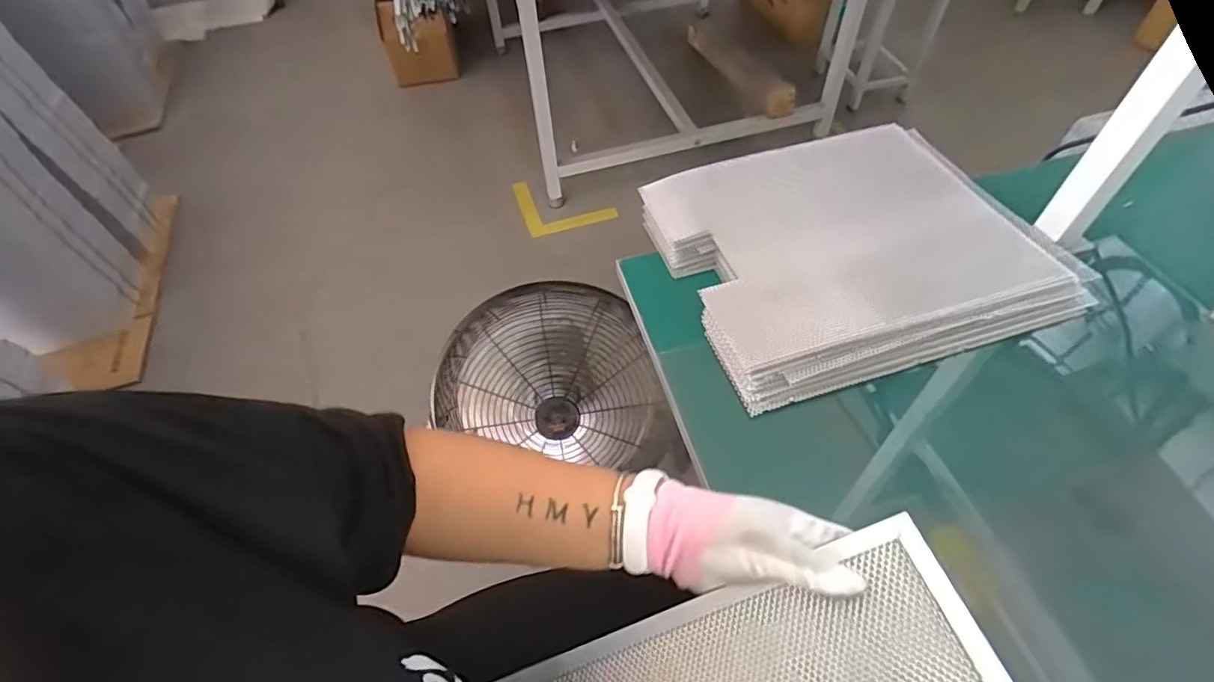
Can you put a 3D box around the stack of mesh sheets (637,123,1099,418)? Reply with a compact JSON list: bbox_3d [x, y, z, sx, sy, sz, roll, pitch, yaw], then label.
[{"bbox_3d":[0.251,-0.104,0.591,0.363,0.057,0.295,-15,53,-8],"label":"stack of mesh sheets"}]

